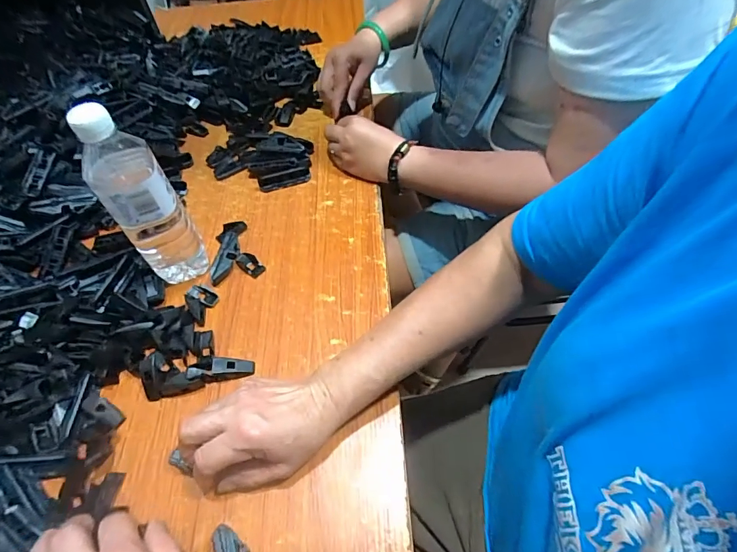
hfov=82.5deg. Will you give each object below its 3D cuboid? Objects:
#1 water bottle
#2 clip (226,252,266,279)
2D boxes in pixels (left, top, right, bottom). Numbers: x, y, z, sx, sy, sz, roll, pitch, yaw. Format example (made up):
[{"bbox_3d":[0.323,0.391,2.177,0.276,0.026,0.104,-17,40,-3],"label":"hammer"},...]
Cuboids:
[{"bbox_3d":[-0.234,-0.075,0.441,0.064,0.208,0.054,-31,57,-18],"label":"water bottle"},{"bbox_3d":[-0.149,-0.017,0.517,0.048,0.007,0.024,32,61,8],"label":"clip"}]

